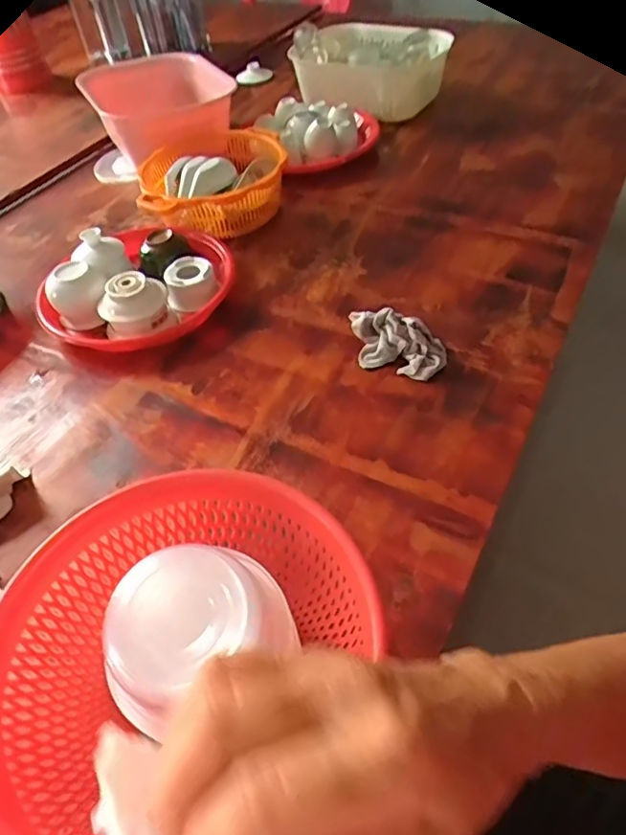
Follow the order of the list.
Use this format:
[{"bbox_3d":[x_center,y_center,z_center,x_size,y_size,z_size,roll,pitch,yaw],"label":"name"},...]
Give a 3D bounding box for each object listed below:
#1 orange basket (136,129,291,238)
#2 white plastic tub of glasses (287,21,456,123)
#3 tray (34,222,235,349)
[{"bbox_3d":[-0.147,-0.361,0.858,0.209,0.069,0.226,-9,50,-1],"label":"orange basket"},{"bbox_3d":[0.105,-0.637,1.028,0.281,0.112,0.135,25,57,25],"label":"white plastic tub of glasses"},{"bbox_3d":[-0.214,-0.179,0.721,0.211,0.065,0.228,15,54,18],"label":"tray"}]

